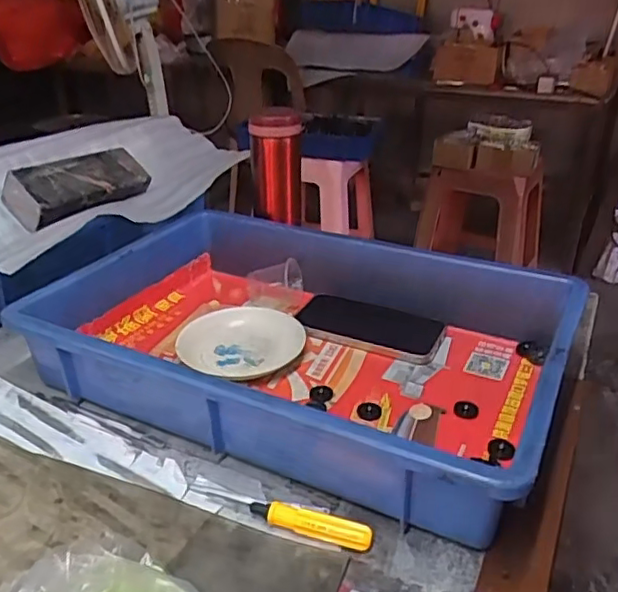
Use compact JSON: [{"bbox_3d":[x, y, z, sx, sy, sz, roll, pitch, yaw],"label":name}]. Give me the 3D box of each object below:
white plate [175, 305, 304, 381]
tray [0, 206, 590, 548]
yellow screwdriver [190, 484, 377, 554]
[{"bbox_3d":[-0.066,0.045,0.596,0.111,0.025,0.111,1,28,0],"label":"white plate"},{"bbox_3d":[-0.003,0.032,0.569,0.441,0.093,0.316,14,30,23],"label":"tray"},{"bbox_3d":[-0.022,0.145,0.417,0.134,0.016,0.017,12,30,20],"label":"yellow screwdriver"}]

